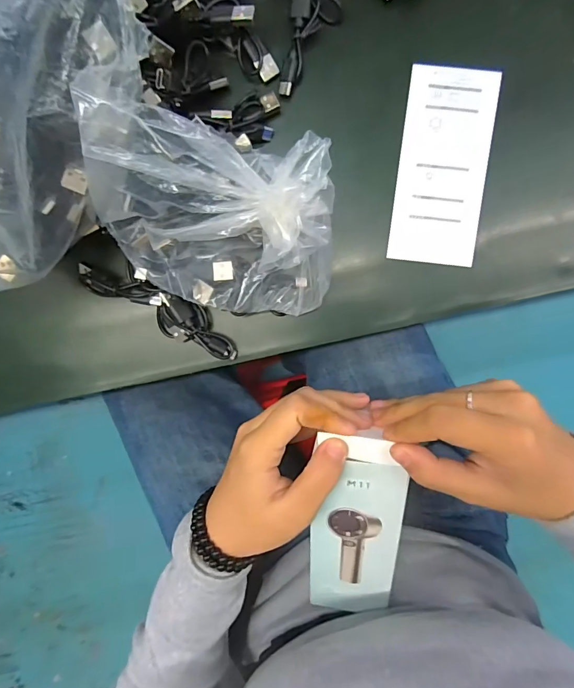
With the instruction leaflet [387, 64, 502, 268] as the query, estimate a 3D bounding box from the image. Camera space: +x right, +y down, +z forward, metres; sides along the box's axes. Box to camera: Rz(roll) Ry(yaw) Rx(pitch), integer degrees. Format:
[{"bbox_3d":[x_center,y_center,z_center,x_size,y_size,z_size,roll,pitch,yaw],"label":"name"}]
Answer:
[{"bbox_3d":[0.100,-0.113,0.260,0.054,0.004,0.119,7,93,3],"label":"instruction leaflet"}]

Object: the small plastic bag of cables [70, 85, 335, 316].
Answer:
[{"bbox_3d":[-0.039,-0.065,0.222,0.129,0.085,0.088,7,94,3],"label":"small plastic bag of cables"}]

